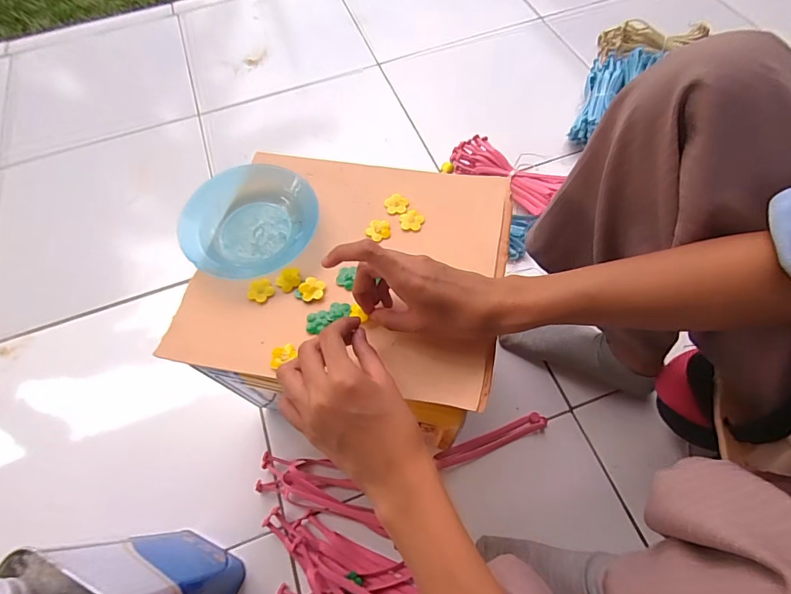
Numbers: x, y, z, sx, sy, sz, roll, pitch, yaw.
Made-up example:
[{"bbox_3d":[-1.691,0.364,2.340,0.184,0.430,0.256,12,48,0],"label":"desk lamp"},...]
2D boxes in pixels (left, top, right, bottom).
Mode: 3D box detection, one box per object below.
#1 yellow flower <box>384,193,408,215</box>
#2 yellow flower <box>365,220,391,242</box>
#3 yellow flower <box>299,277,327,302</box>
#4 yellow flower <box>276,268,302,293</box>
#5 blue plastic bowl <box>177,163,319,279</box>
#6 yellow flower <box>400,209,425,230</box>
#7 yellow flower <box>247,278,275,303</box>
[{"bbox_3d":[0.001,-0.094,0.421,0.023,0.004,0.022,-1,63,2],"label":"yellow flower"},{"bbox_3d":[-0.017,-0.066,0.410,0.023,0.004,0.023,-14,63,-4],"label":"yellow flower"},{"bbox_3d":[-0.075,-0.008,0.377,0.023,0.007,0.021,-1,63,2],"label":"yellow flower"},{"bbox_3d":[-0.099,-0.017,0.385,0.023,0.007,0.019,-26,65,-10],"label":"yellow flower"},{"bbox_3d":[-0.139,-0.074,0.401,0.103,0.034,0.126,41,72,20],"label":"blue plastic bowl"},{"bbox_3d":[0.016,-0.077,0.413,0.023,0.004,0.022,3,63,4],"label":"yellow flower"},{"bbox_3d":[-0.125,-0.006,0.384,0.023,0.004,0.022,-1,63,2],"label":"yellow flower"}]

